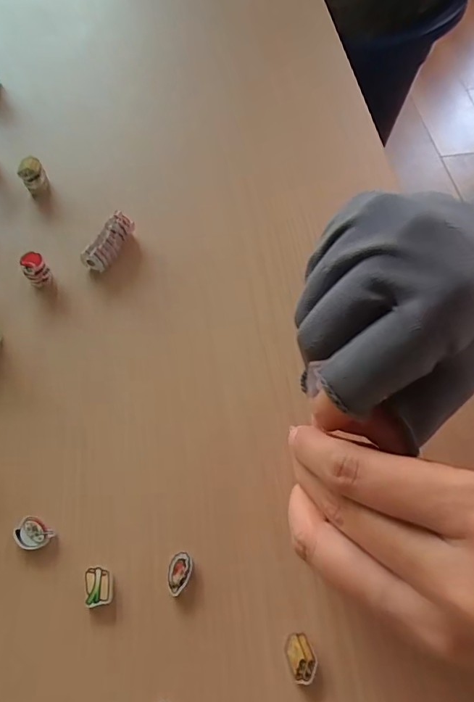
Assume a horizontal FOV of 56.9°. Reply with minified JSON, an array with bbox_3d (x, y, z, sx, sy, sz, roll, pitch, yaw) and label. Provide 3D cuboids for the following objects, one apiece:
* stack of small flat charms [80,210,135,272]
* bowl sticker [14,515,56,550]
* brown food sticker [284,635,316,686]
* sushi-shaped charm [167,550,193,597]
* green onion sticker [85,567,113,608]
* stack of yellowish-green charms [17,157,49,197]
[{"bbox_3d":[-0.073,-0.063,0.249,0.012,0.014,0.036,25,66,12],"label":"stack of small flat charms"},{"bbox_3d":[-0.087,0.077,0.184,0.015,0.004,0.012,30,67,14],"label":"bowl sticker"},{"bbox_3d":[0.024,0.116,0.165,0.010,0.004,0.015,-19,65,-9],"label":"brown food sticker"},{"bbox_3d":[-0.023,0.090,0.178,0.009,0.004,0.016,12,64,6],"label":"sushi-shaped charm"},{"bbox_3d":[-0.056,0.094,0.176,0.010,0.004,0.014,-10,63,-5],"label":"green onion sticker"},{"bbox_3d":[-0.126,-0.108,0.271,0.014,0.016,0.014,-25,66,-12],"label":"stack of yellowish-green charms"}]

